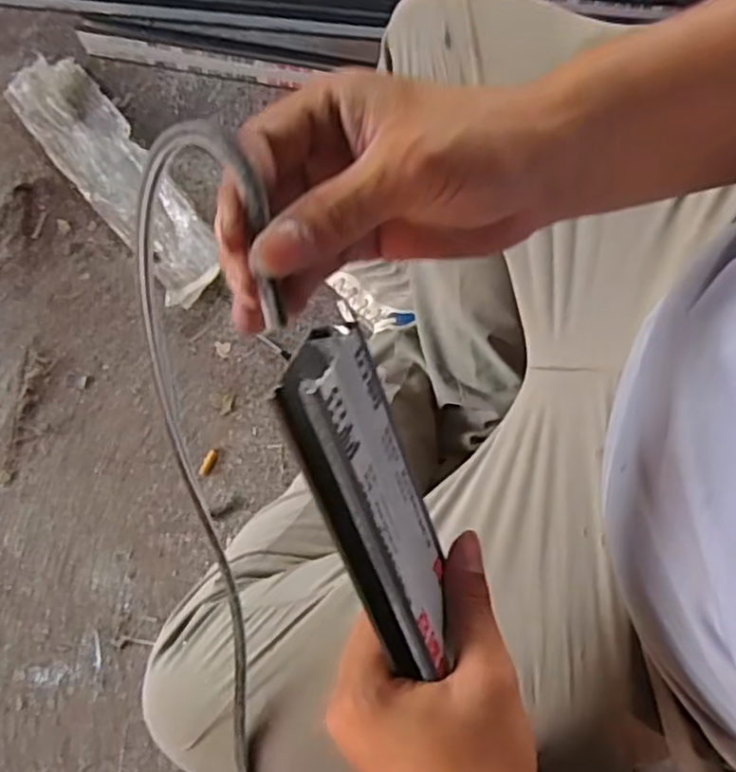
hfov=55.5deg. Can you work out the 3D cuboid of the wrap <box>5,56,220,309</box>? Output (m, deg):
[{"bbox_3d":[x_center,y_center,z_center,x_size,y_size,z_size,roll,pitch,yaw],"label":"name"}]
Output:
[{"bbox_3d":[-0.300,-0.253,0.842,0.098,0.019,0.366,-39,79,-7],"label":"wrap"}]

